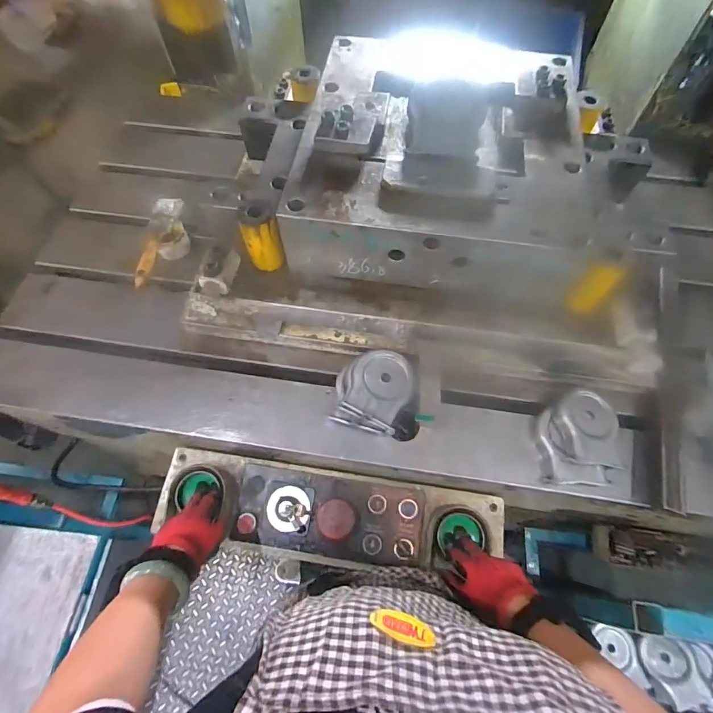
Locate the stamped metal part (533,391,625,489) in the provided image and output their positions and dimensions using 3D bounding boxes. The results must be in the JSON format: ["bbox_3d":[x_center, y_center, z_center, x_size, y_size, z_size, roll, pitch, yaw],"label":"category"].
[{"bbox_3d":[0.352,0.122,0.646,0.120,0.044,0.145,4,63,2],"label":"stamped metal part"}]

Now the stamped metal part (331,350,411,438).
[{"bbox_3d":[0.027,0.051,0.656,0.118,0.057,0.127,12,63,6],"label":"stamped metal part"}]

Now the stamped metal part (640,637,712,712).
[{"bbox_3d":[0.654,0.655,0.846,0.087,0.012,0.129,-32,60,27],"label":"stamped metal part"}]

